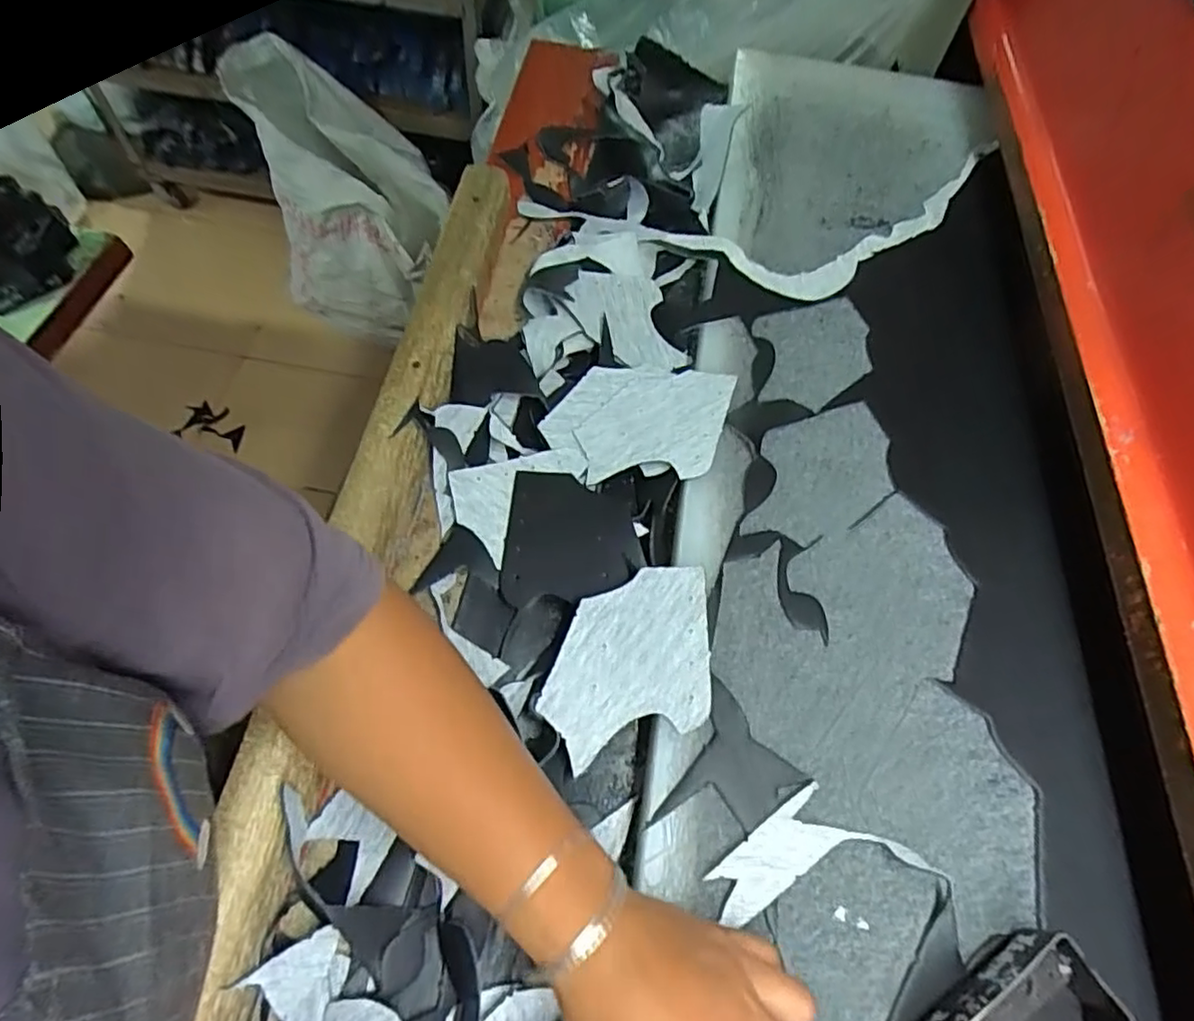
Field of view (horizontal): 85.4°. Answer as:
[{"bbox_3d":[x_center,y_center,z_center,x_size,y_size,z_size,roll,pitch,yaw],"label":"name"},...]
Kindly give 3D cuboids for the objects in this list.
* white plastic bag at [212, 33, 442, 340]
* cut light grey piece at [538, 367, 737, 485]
[{"bbox_3d":[-0.550,-0.660,1.454,0.376,0.521,0.324,30,63,11],"label":"white plastic bag"},{"bbox_3d":[0.033,-0.071,0.509,0.141,0.010,0.104,1,65,2],"label":"cut light grey piece"}]

